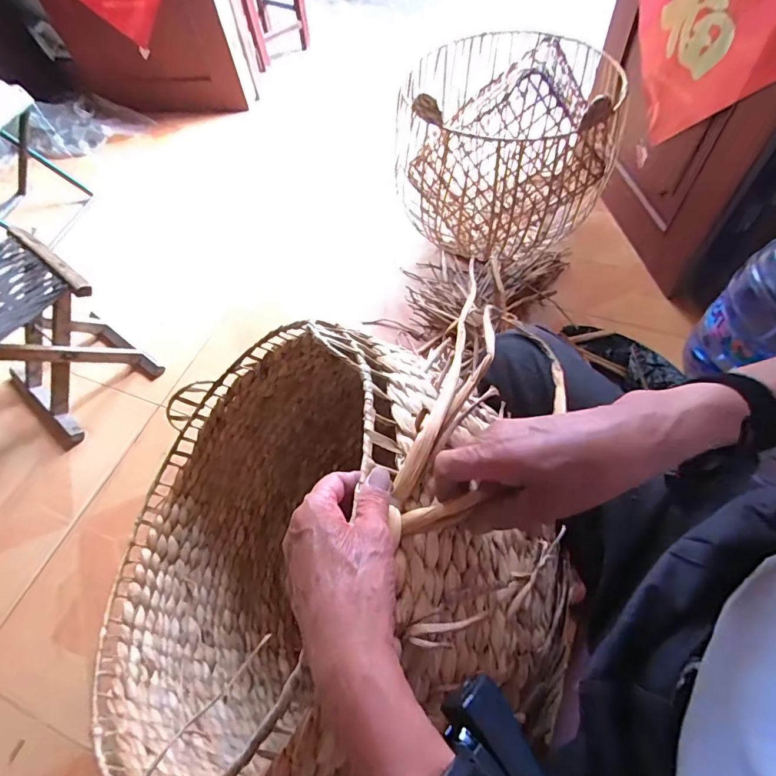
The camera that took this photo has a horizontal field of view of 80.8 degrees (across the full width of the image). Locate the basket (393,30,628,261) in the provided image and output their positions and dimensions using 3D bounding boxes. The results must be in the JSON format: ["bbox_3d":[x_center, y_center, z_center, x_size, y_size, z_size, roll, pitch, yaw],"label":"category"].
[{"bbox_3d":[0.308,-0.639,1.194,0.525,0.426,0.467,11,60,11],"label":"basket"}]

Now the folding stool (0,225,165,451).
[{"bbox_3d":[-0.771,-0.109,1.023,0.286,0.305,0.273,34,67,22],"label":"folding stool"}]

